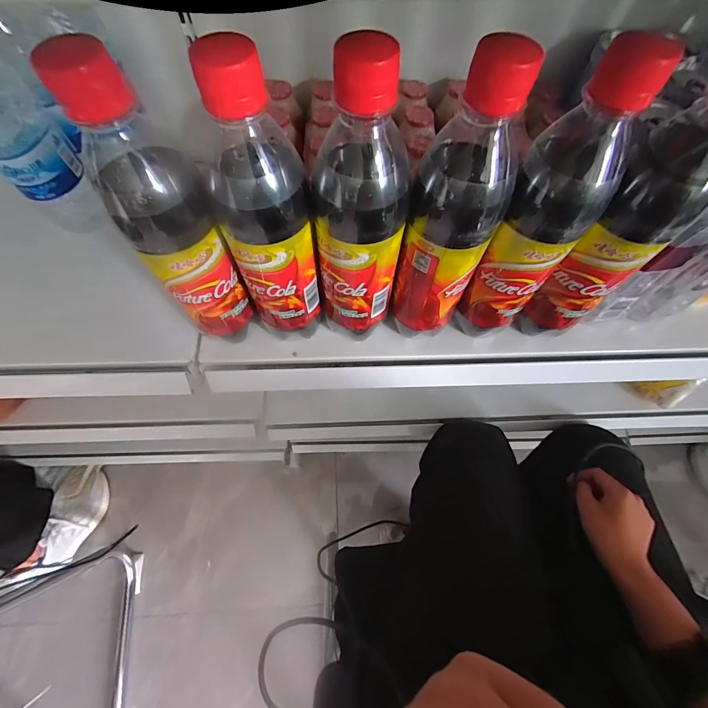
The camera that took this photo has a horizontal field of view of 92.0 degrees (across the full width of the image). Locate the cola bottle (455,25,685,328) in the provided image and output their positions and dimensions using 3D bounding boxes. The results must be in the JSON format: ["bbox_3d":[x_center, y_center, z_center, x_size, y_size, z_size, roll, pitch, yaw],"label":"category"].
[{"bbox_3d":[0.132,-0.086,0.246,0.056,0.203,0.058,-42,74,-16],"label":"cola bottle"}]

